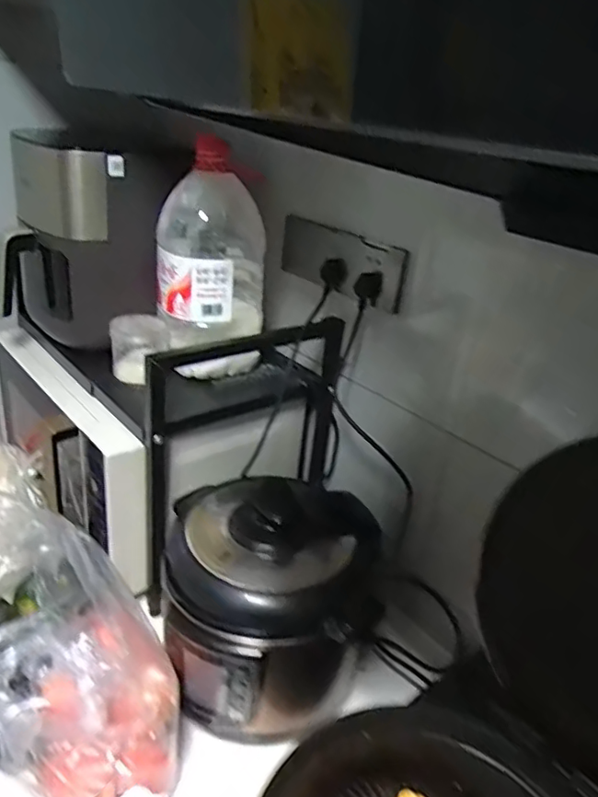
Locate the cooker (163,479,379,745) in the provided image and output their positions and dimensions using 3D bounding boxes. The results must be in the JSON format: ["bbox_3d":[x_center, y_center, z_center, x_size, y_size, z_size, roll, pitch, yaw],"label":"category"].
[{"bbox_3d":[-0.035,0.264,0.769,0.245,0.236,0.240,7,27,1],"label":"cooker"}]

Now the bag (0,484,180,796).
[{"bbox_3d":[-0.308,0.265,0.720,0.225,0.176,0.402,-17,35,-39],"label":"bag"}]

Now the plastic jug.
[{"bbox_3d":[-0.130,-0.231,0.896,0.158,0.279,0.133,2,27,-8],"label":"plastic jug"}]

